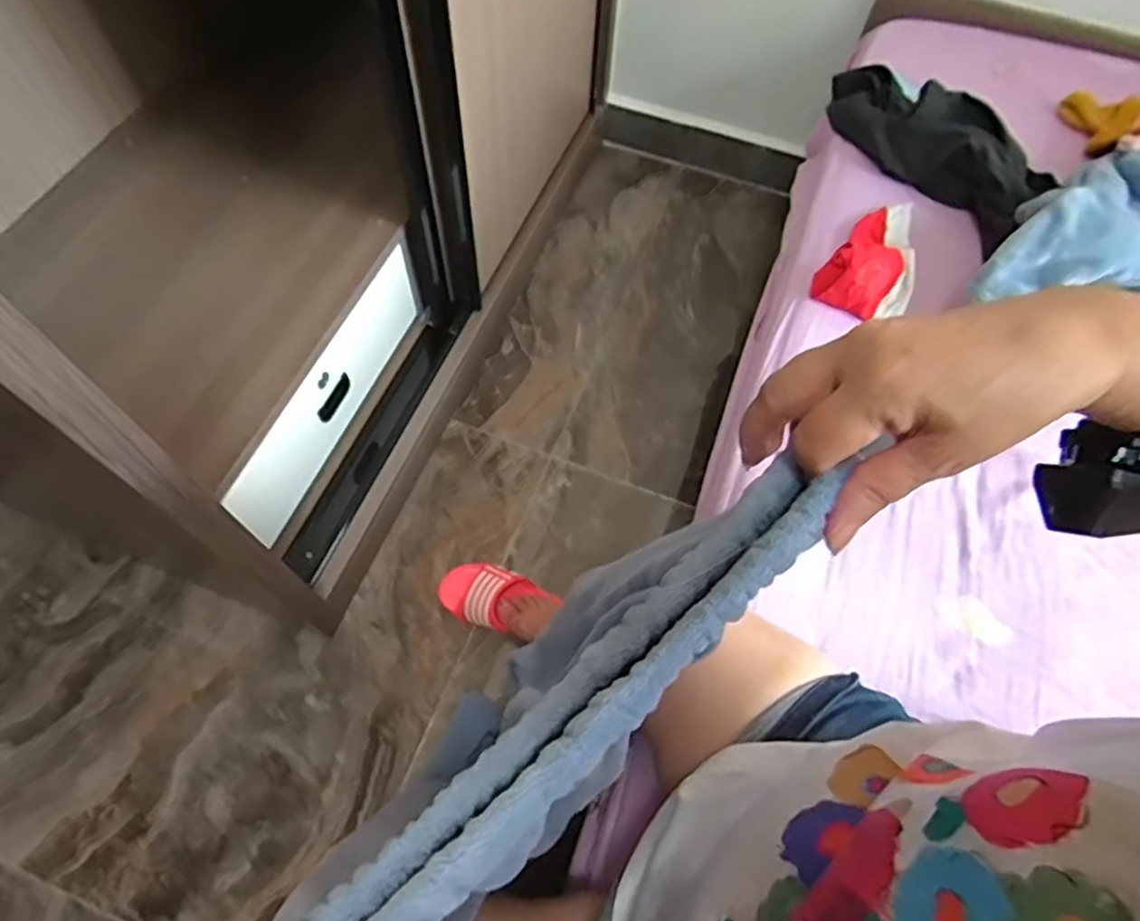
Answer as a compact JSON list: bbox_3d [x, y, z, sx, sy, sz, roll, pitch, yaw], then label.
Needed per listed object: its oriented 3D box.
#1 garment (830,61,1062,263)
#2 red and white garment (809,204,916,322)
[{"bbox_3d":[0.483,-0.427,0.888,0.139,0.070,0.331,-29,68,-16],"label":"garment"},{"bbox_3d":[0.376,-0.251,0.801,0.098,0.048,0.182,32,66,13],"label":"red and white garment"}]

